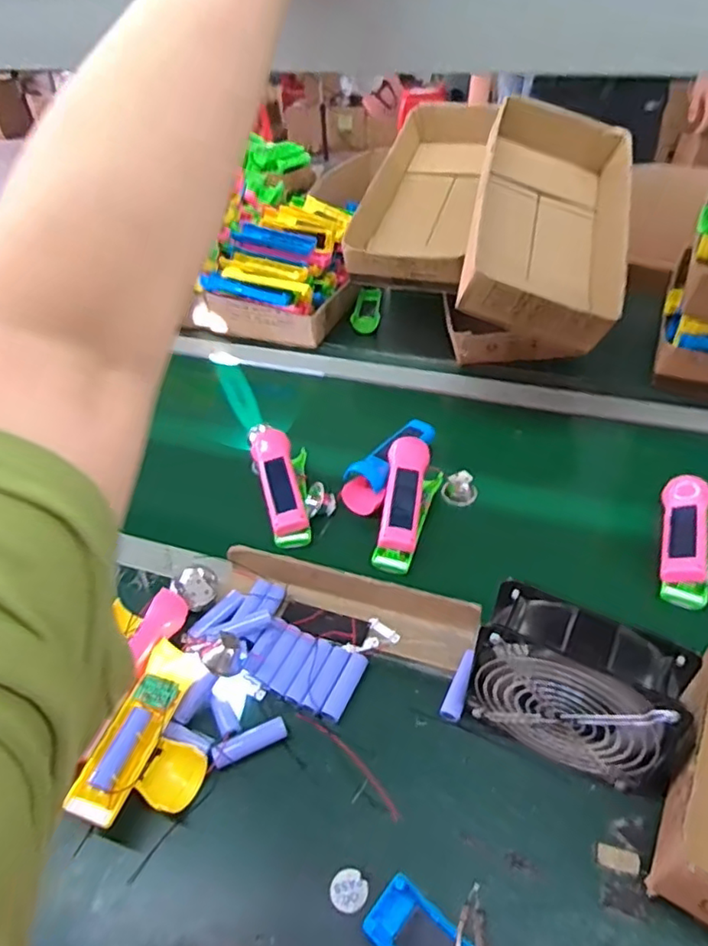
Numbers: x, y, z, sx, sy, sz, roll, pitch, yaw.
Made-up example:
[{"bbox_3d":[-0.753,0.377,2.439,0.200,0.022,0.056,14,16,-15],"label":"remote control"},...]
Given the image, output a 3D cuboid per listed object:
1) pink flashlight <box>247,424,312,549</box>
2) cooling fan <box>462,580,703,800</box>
[{"bbox_3d":[-0.096,0.009,0.766,0.049,0.049,0.190,-13,43,-11],"label":"pink flashlight"},{"bbox_3d":[0.178,0.177,0.474,0.157,0.148,0.058,21,47,25],"label":"cooling fan"}]

